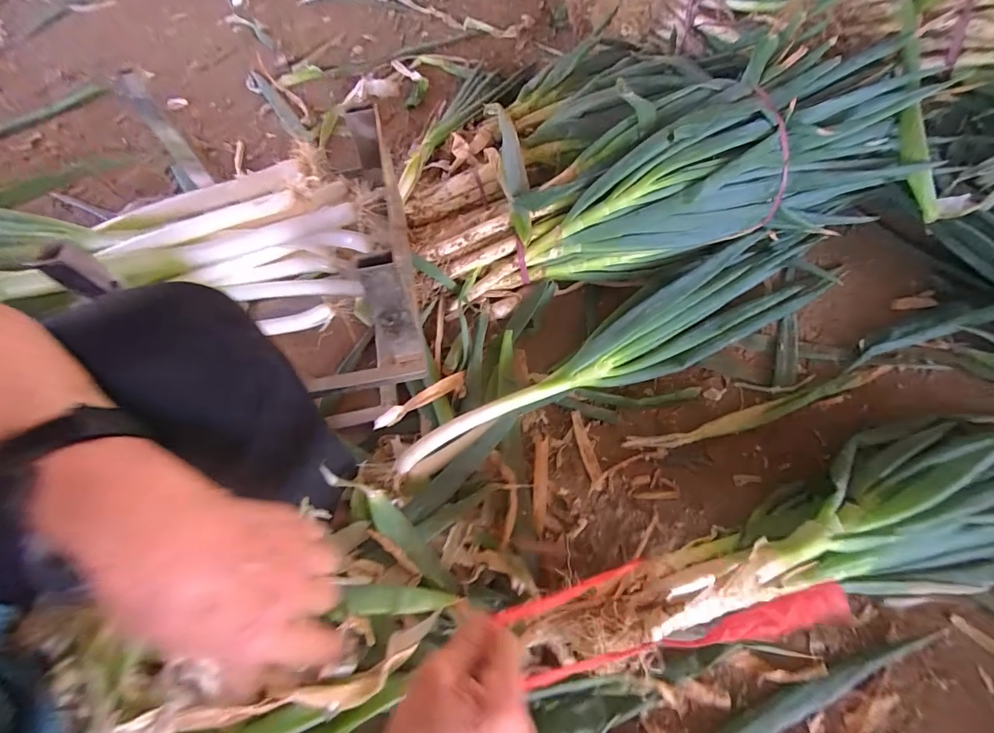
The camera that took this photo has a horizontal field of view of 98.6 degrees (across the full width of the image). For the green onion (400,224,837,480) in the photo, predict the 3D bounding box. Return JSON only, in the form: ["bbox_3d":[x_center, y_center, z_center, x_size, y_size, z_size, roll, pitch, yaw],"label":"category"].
[{"bbox_3d":[0.229,-0.041,0.731,0.846,0.082,0.153,-26,66,-10],"label":"green onion"}]

